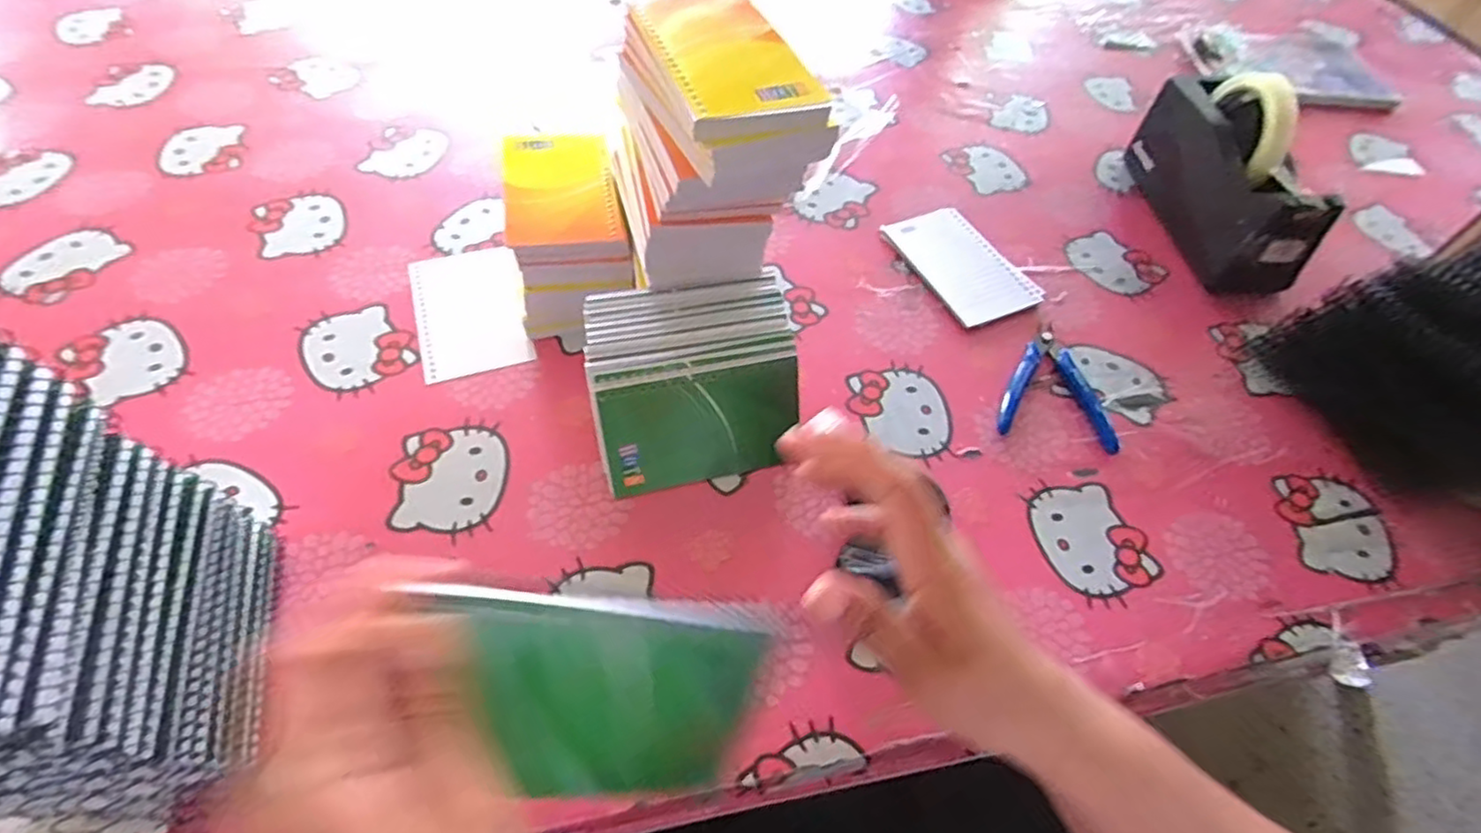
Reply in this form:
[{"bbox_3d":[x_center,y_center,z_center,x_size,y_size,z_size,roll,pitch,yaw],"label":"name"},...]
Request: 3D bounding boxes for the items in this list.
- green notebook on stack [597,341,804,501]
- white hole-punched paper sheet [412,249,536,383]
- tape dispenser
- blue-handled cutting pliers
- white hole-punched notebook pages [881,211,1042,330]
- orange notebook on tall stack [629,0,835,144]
[{"bbox_3d":[-0.025,0.003,0.452,0.129,0.086,0.011,-11,28,-11],"label":"green notebook on stack"},{"bbox_3d":[-0.212,-0.087,0.541,0.083,0.007,0.128,-15,57,-15],"label":"white hole-punched paper sheet"},{"bbox_3d":[0.438,-0.219,0.618,0.071,0.126,0.212,-1,54,-6],"label":"tape dispenser"},{"bbox_3d":[0.241,-0.028,0.528,0.084,0.014,0.108,11,54,3],"label":"blue-handled cutting pliers"},{"bbox_3d":[0.193,-0.133,0.598,0.084,0.011,0.129,-18,58,-17],"label":"white hole-punched notebook pages"},{"bbox_3d":[-0.012,-0.208,0.394,0.082,0.016,0.131,-22,64,-16],"label":"orange notebook on tall stack"}]

